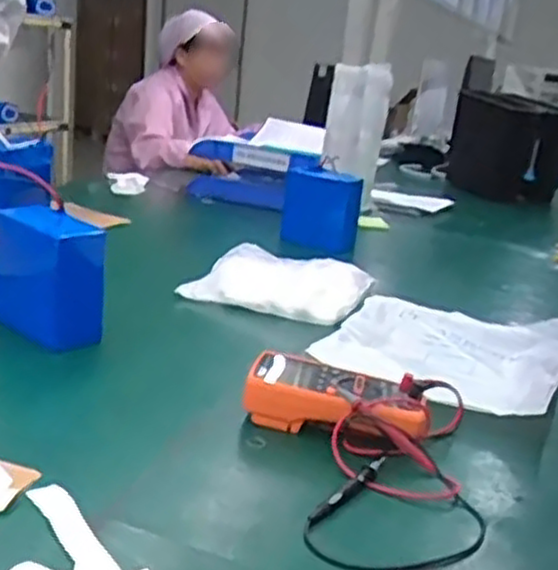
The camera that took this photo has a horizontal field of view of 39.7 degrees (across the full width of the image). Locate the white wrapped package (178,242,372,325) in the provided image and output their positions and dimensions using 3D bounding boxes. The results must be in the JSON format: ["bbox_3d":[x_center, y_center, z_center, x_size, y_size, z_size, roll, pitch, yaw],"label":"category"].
[{"bbox_3d":[0.007,-0.001,1.207,0.254,0.050,0.222,12,19,19],"label":"white wrapped package"}]

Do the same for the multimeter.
[{"bbox_3d":[0.060,0.122,0.798,0.186,0.055,0.095,12,19,19],"label":"multimeter"}]

